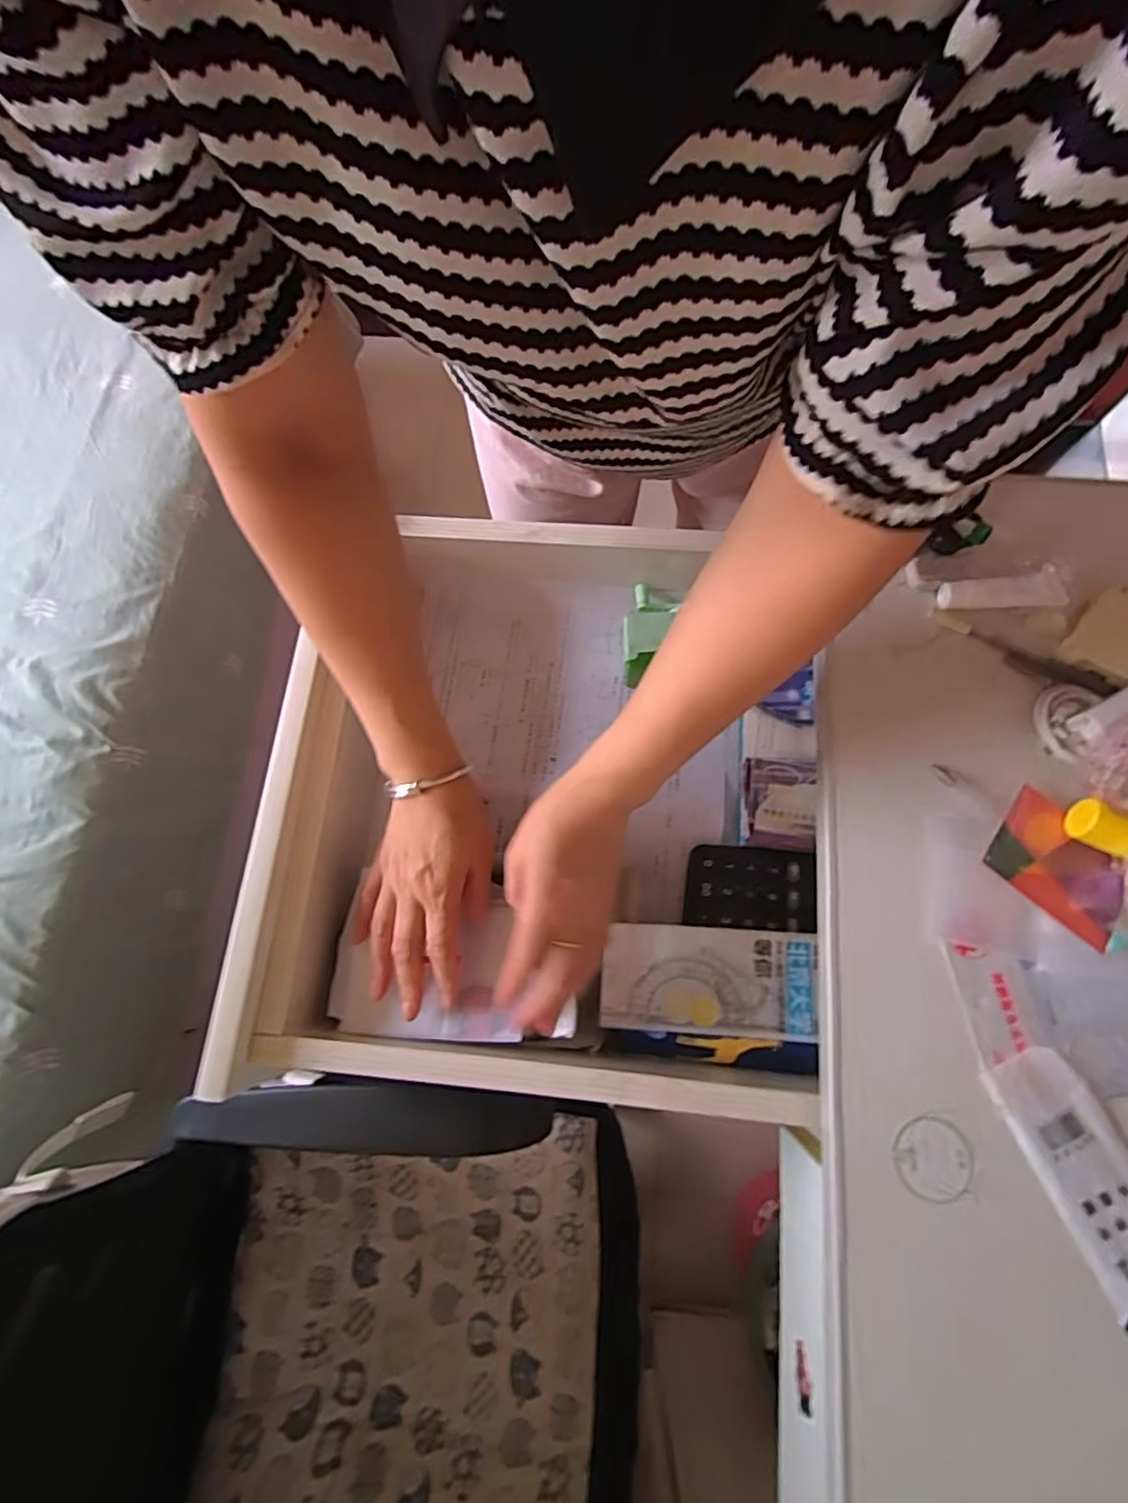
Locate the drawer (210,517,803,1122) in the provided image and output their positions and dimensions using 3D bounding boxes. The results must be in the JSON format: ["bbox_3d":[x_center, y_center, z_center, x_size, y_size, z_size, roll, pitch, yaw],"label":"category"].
[{"bbox_3d":[-0.006,0.025,0.481,0.404,0.118,0.436,5,75,3],"label":"drawer"}]

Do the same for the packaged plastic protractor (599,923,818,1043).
[{"bbox_3d":[0.104,0.167,0.449,0.150,0.011,0.073,1,68,8],"label":"packaged plastic protractor"}]

